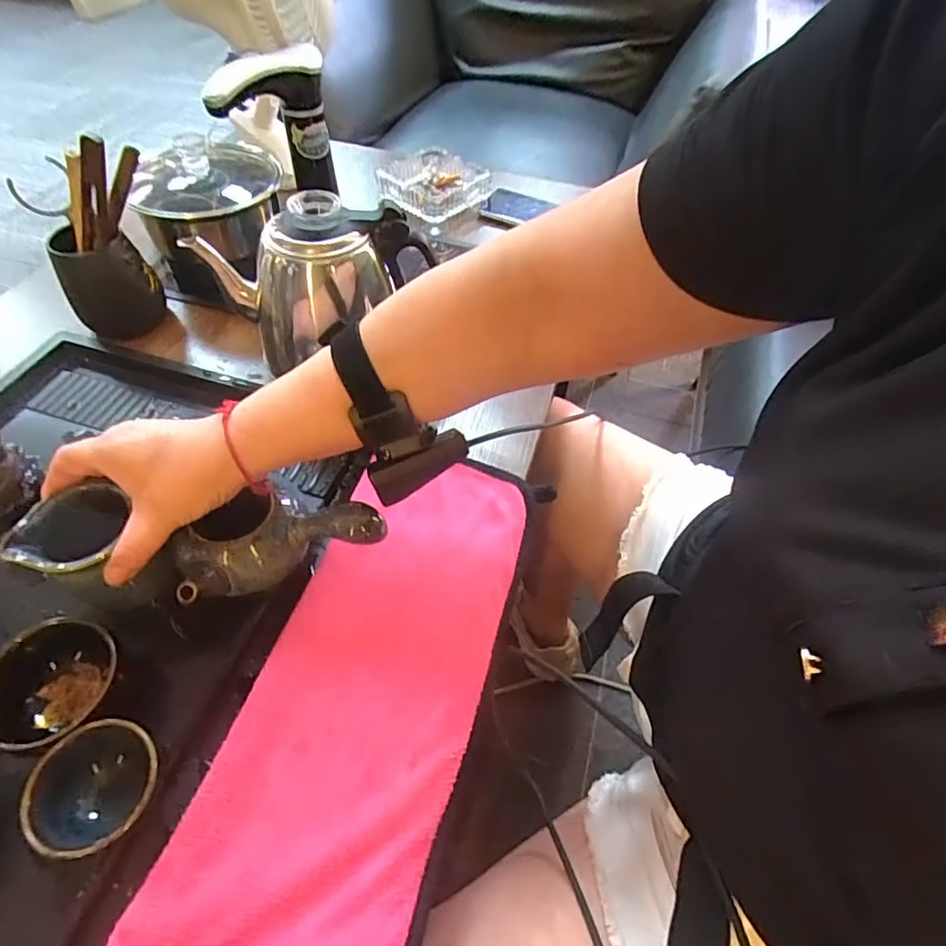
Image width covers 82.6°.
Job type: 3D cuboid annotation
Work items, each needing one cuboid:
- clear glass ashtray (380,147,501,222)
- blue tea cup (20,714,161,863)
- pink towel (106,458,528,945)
[{"bbox_3d":[-0.052,-0.389,0.721,0.103,0.039,0.128,38,61,23],"label":"clear glass ashtray"},{"bbox_3d":[-0.203,0.173,0.294,0.056,0.043,0.060,1,53,-2],"label":"blue tea cup"},{"bbox_3d":[-0.060,0.130,0.345,0.141,0.021,0.354,18,54,10],"label":"pink towel"}]

